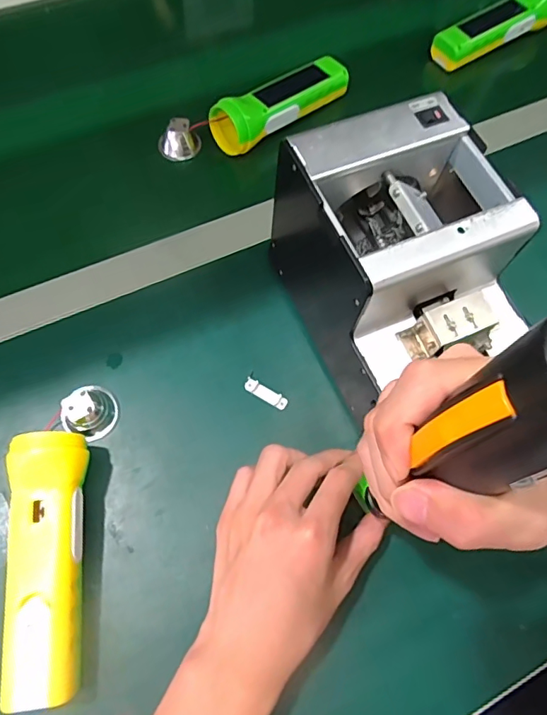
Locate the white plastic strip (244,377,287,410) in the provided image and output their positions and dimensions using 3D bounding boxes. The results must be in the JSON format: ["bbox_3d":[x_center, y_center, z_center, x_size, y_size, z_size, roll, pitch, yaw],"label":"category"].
[{"bbox_3d":[-0.006,0.030,0.405,0.039,0.004,0.010,30,68,11],"label":"white plastic strip"}]

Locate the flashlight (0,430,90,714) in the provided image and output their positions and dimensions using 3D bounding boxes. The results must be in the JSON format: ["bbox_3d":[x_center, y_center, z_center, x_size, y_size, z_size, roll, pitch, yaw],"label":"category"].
[{"bbox_3d":[-0.150,0.134,0.329,0.047,0.045,0.162,-4,67,-4],"label":"flashlight"}]

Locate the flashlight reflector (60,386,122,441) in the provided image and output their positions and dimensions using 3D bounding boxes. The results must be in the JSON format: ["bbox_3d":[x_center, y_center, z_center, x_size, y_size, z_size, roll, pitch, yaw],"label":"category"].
[{"bbox_3d":[-0.140,0.040,0.379,0.037,0.033,0.039,1,65,-2],"label":"flashlight reflector"}]

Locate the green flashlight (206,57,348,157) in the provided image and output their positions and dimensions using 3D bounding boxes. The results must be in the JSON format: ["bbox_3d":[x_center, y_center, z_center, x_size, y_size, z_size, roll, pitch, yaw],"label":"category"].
[{"bbox_3d":[0.007,-0.279,0.520,0.165,0.050,0.063,-41,74,-17],"label":"green flashlight"}]

